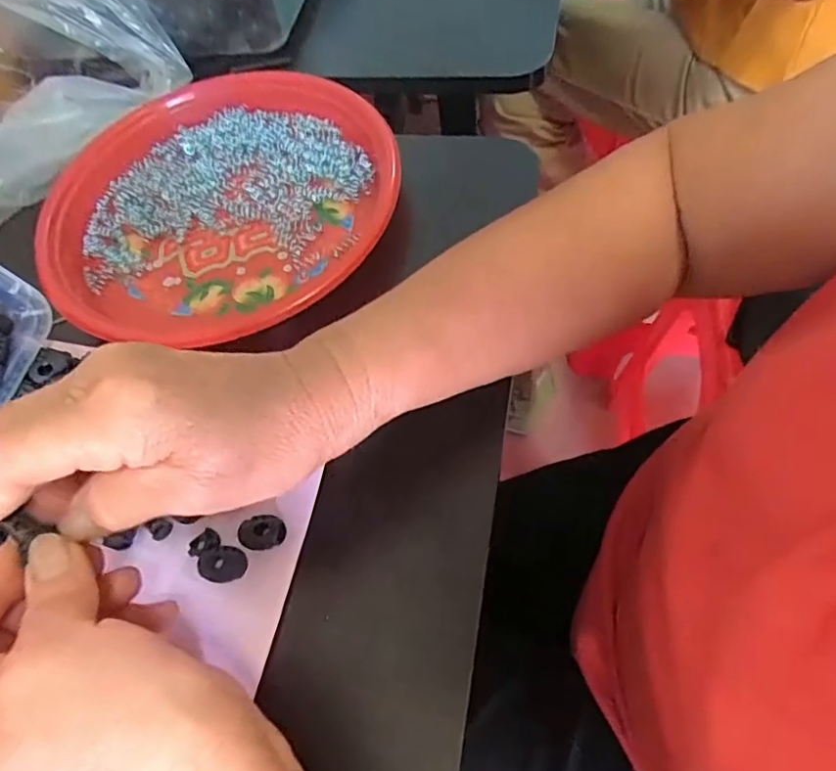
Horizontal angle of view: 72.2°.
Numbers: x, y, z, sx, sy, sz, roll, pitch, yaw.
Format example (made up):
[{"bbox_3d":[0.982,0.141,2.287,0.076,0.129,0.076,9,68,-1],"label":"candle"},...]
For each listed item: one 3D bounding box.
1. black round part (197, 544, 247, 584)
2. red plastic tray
[{"bbox_3d":[-0.095,0.087,0.279,0.023,0.006,0.016,-12,61,2],"label":"black round part"},{"bbox_3d":[-0.141,-0.131,0.390,0.232,0.038,0.235,-41,64,-13],"label":"red plastic tray"}]

